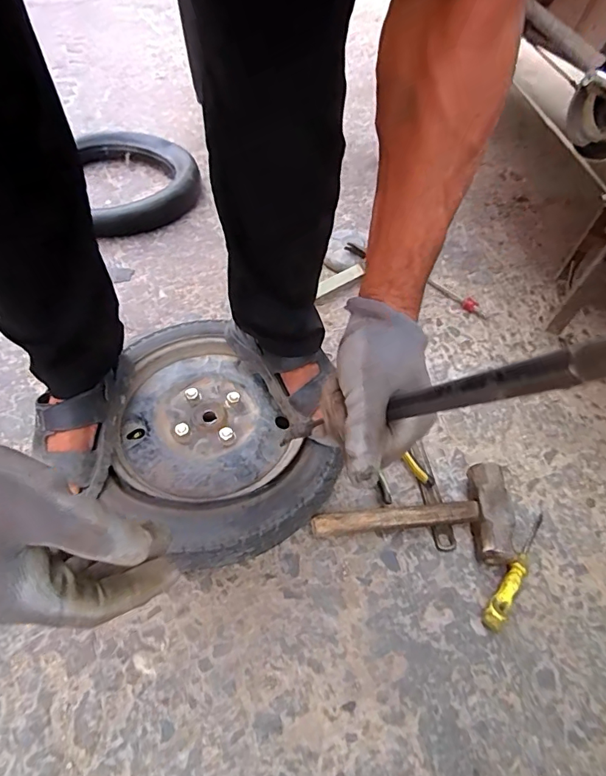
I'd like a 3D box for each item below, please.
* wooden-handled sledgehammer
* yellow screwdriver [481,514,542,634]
[{"bbox_3d":[0.161,0.180,0.691,0.283,0.058,0.137,4,52,-1],"label":"wooden-handled sledgehammer"},{"bbox_3d":[0.311,0.256,0.663,0.025,0.032,0.201,36,58,21],"label":"yellow screwdriver"}]

